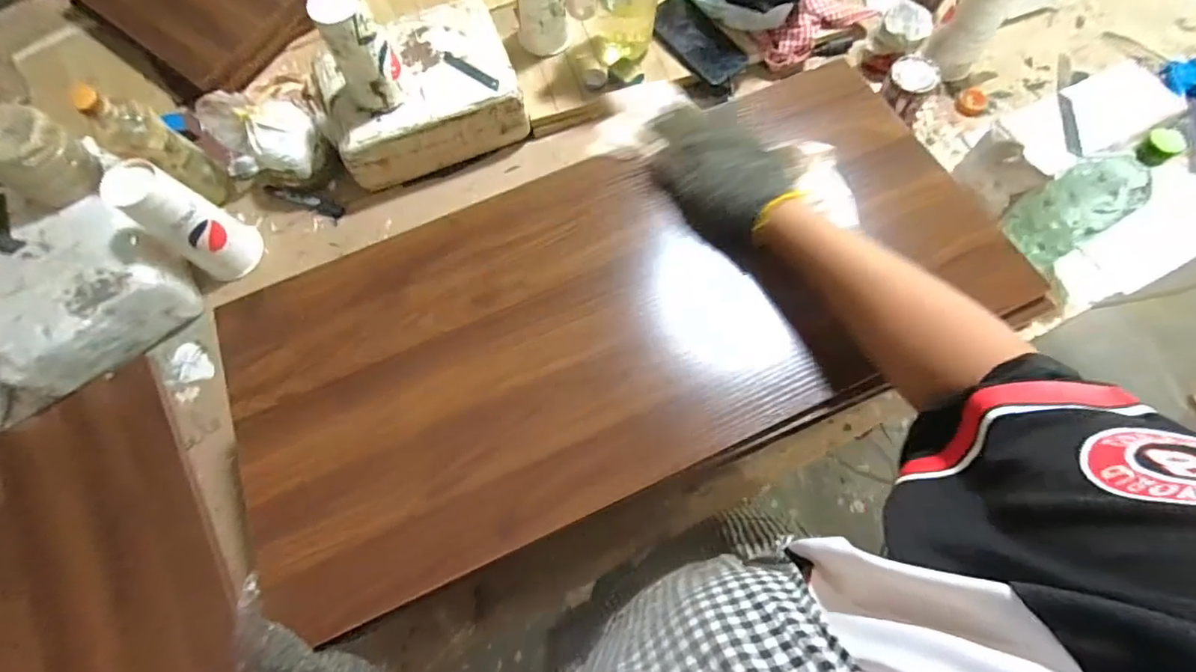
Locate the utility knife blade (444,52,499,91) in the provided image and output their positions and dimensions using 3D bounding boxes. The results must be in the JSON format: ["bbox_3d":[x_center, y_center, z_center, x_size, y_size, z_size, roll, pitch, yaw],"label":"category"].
[{"bbox_3d":[-0.173,-0.360,0.687,0.095,0.004,0.017,32,77,9],"label":"utility knife blade"}]

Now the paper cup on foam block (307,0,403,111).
[{"bbox_3d":[-0.293,-0.349,0.619,0.077,0.120,0.081,-31,76,-8],"label":"paper cup on foam block"}]

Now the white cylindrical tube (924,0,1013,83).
[{"bbox_3d":[0.540,-0.457,0.705,0.075,0.148,0.075,0,74,0],"label":"white cylindrical tube"}]

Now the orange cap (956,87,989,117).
[{"bbox_3d":[0.568,-0.355,0.769,0.043,0.013,0.043,0,74,0],"label":"orange cap"}]

